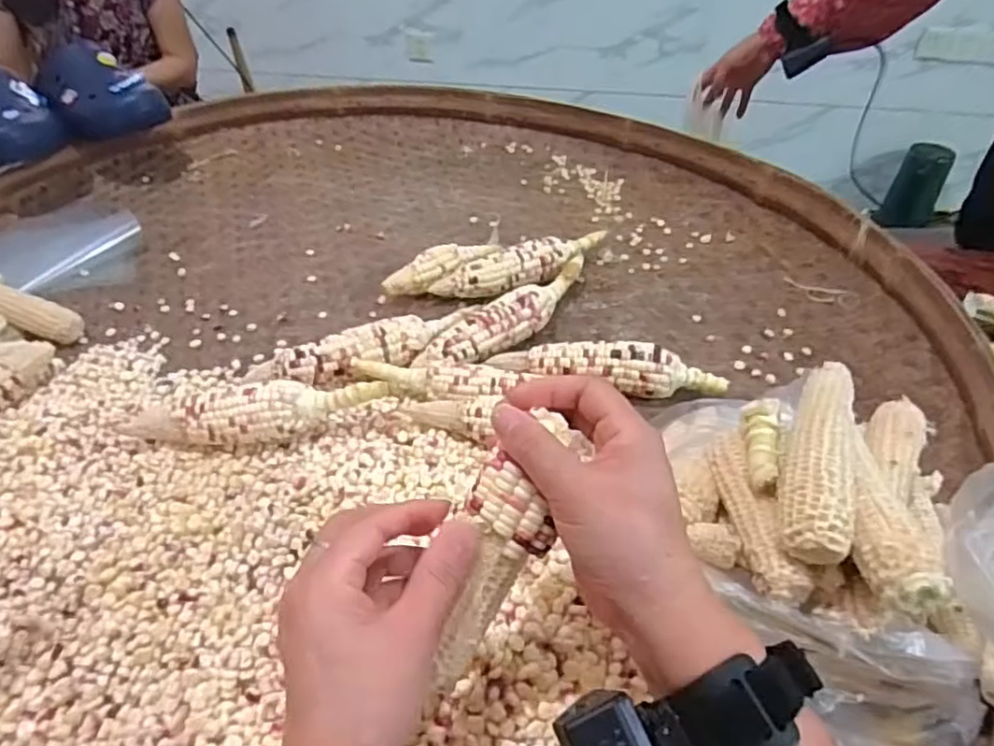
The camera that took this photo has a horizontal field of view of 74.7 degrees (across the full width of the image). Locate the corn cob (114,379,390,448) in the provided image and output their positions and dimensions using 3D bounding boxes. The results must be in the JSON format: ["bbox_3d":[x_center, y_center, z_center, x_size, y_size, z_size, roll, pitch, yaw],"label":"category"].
[{"bbox_3d":[-0.212,0.038,0.567,0.233,0.052,0.044,-4,41,-6],"label":"corn cob"}]

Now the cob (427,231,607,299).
[{"bbox_3d":[0.033,-0.127,0.766,0.219,0.039,0.044,-15,43,-17],"label":"cob"}]

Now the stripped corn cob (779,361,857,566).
[{"bbox_3d":[0.195,0.048,0.390,0.040,0.030,0.141,16,43,17],"label":"stripped corn cob"}]

